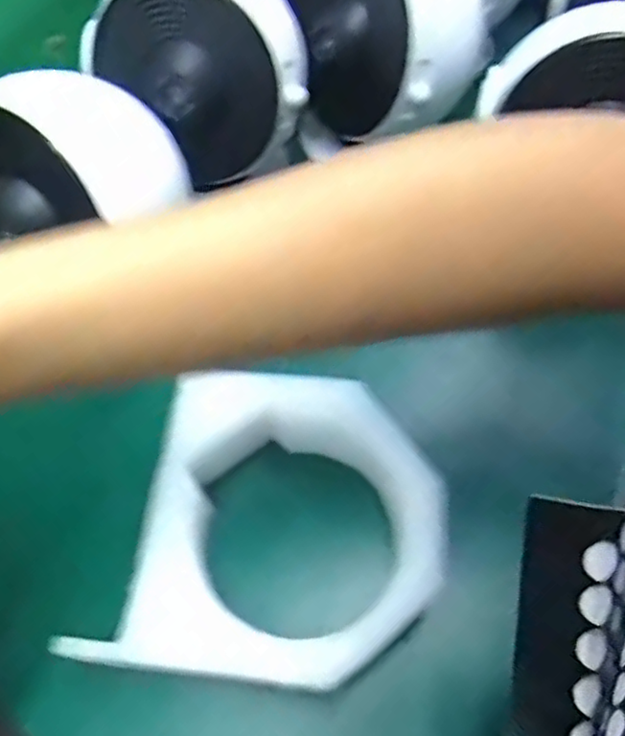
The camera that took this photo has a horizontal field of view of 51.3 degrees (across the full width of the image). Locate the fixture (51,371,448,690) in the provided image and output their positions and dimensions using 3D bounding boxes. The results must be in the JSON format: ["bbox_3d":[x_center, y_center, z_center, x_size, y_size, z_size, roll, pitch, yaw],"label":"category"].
[{"bbox_3d":[-0.010,0.064,0.269,0.123,0.029,0.122,6,61,6],"label":"fixture"}]

